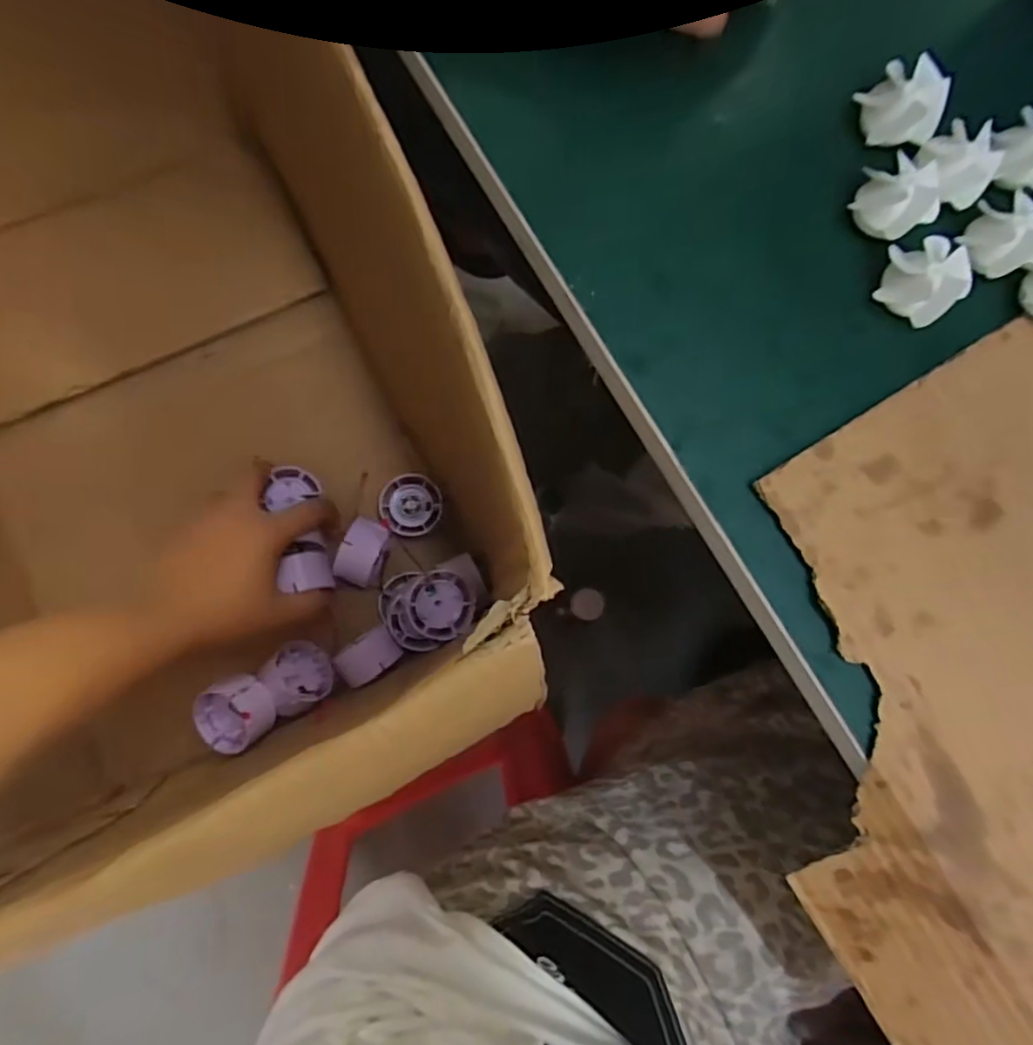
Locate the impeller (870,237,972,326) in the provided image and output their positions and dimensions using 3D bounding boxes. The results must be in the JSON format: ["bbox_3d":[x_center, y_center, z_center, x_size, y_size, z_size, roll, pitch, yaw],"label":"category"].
[{"bbox_3d":[0.165,-0.100,0.255,0.027,0.021,0.031,-44,89,-8],"label":"impeller"}]

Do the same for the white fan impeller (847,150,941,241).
[{"bbox_3d":[0.155,-0.133,0.259,0.026,0.019,0.030,-26,87,-8],"label":"white fan impeller"}]

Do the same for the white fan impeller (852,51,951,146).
[{"bbox_3d":[0.159,-0.173,0.262,0.027,0.023,0.033,-10,85,-6],"label":"white fan impeller"}]

